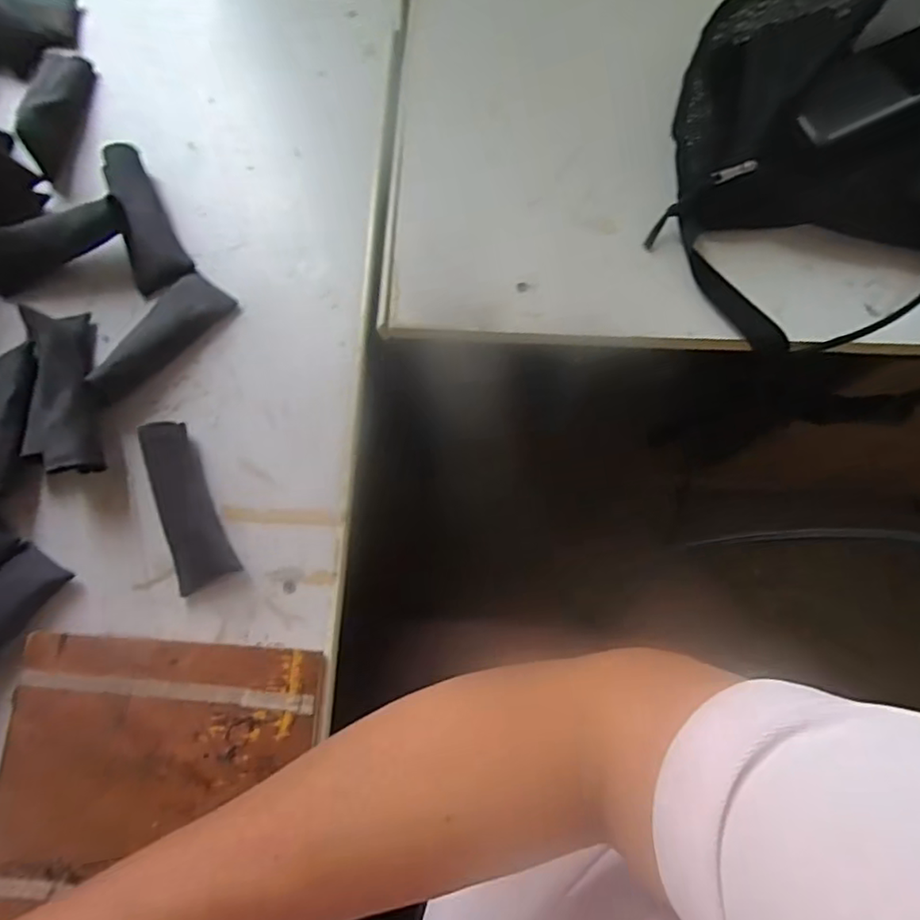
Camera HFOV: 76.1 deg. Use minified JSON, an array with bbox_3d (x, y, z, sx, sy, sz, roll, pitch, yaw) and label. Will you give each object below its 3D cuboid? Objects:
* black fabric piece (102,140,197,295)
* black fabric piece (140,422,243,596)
[{"bbox_3d":[-0.228,-0.172,0.418,0.037,0.024,0.108,-25,76,-5],"label":"black fabric piece"},{"bbox_3d":[-0.172,0.028,0.374,0.034,0.024,0.104,-18,88,-3],"label":"black fabric piece"}]

